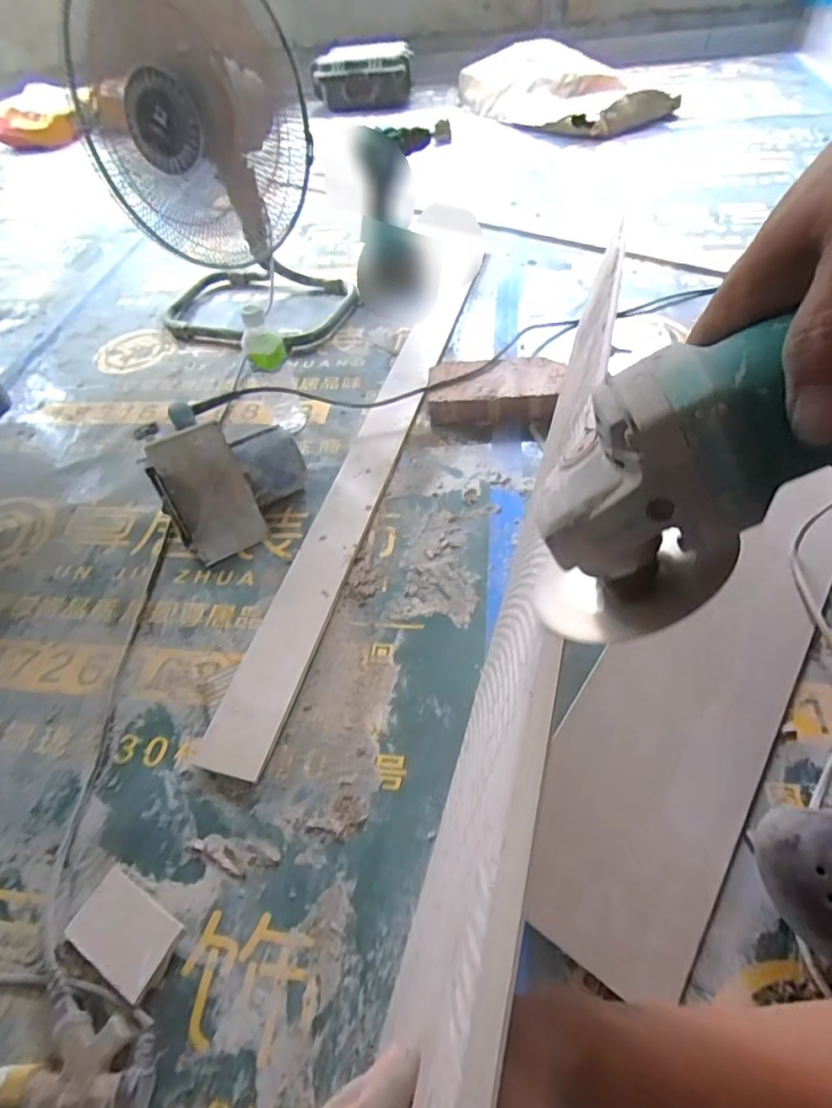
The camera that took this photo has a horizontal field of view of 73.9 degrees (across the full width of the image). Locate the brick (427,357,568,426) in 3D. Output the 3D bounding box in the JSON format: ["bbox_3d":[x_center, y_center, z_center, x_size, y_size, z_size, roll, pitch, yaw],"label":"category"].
[{"bbox_3d":[0.129,-0.269,0.899,0.214,0.049,0.108,-4,53,3],"label":"brick"}]

